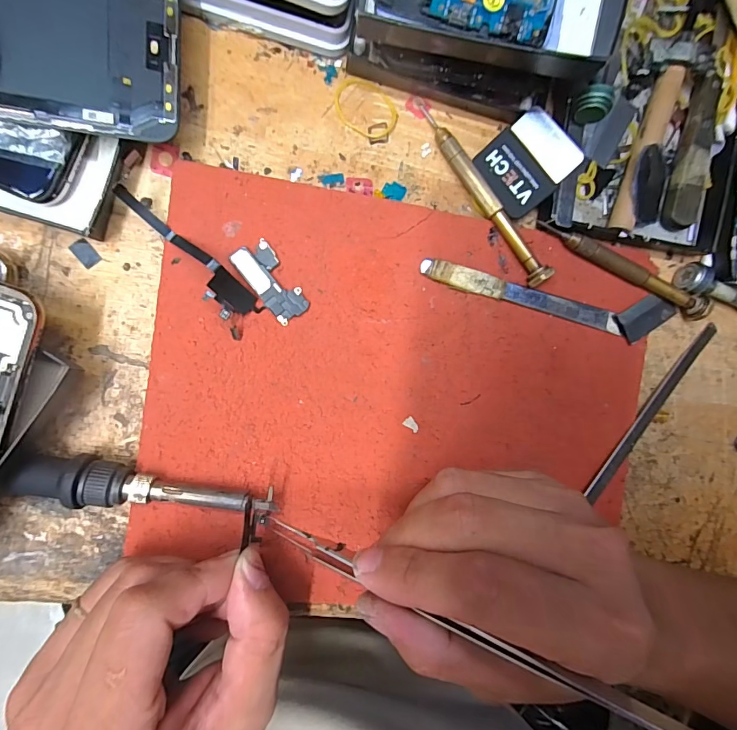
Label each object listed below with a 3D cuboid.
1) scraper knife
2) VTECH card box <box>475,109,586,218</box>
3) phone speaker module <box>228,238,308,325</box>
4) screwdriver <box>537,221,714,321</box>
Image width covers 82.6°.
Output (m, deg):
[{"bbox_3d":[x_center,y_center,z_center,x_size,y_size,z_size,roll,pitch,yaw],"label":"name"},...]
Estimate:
[{"bbox_3d":[0.099,-0.037,0.221,0.146,0.005,0.024,13,92,-9],"label":"scraper knife"},{"bbox_3d":[0.078,-0.100,0.207,0.040,0.004,0.037,-39,87,16],"label":"VTECH card box"},{"bbox_3d":[-0.046,-0.039,0.199,0.018,0.004,0.039,-39,99,-4],"label":"phone speaker module"},{"bbox_3d":[0.137,-0.050,0.222,0.102,0.012,0.010,24,90,-10],"label":"screwdriver"}]

